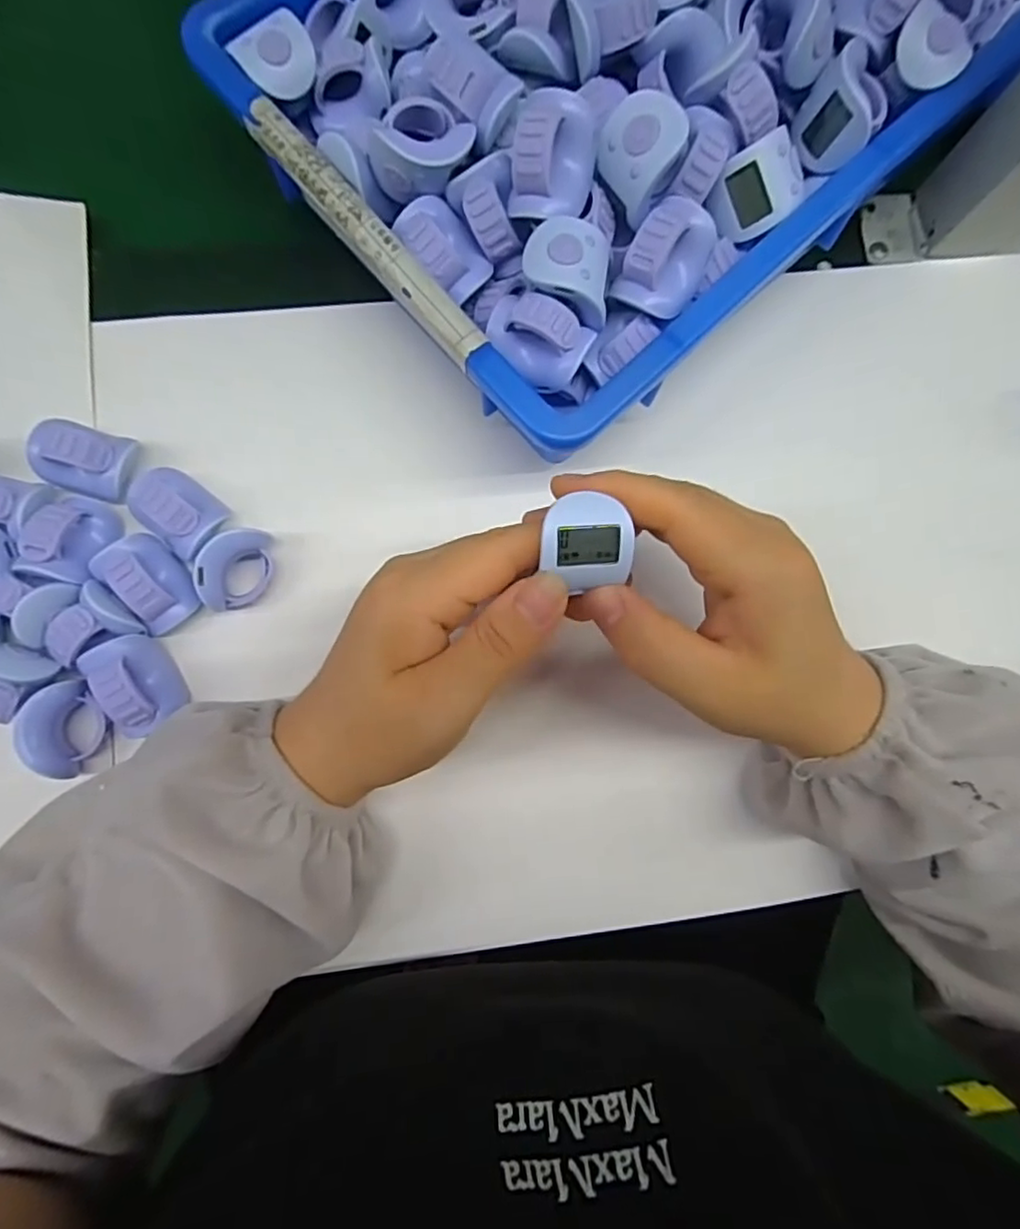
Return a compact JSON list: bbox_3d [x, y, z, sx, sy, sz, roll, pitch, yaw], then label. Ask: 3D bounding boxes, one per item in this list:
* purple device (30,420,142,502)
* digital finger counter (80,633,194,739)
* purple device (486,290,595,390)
[{"bbox_3d":[-0.187,-0.070,0.268,0.039,0.022,0.030,17,82,-1],"label":"purple device"},{"bbox_3d":[-0.159,0.029,0.261,0.023,0.030,0.039,-33,86,-7],"label":"digital finger counter"},{"bbox_3d":[0.011,-0.109,0.244,0.041,0.019,0.028,15,82,-1],"label":"purple device"}]

